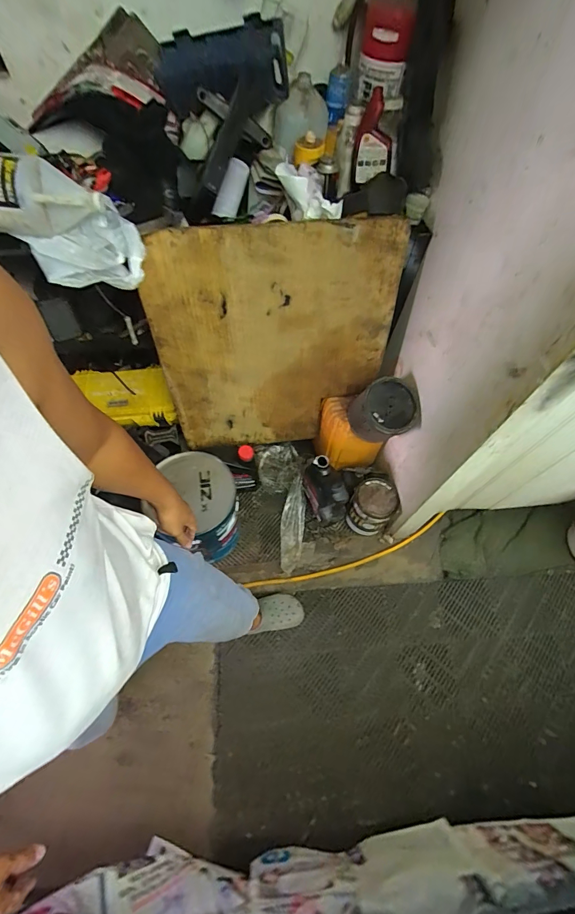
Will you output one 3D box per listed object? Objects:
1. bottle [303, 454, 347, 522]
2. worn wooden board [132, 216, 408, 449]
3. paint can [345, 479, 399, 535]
[{"bbox_3d":[0.142,0.130,1.426,0.111,0.277,0.198,-21,65,-11],"label":"bottle"},{"bbox_3d":[-0.039,-0.314,1.192,0.700,0.755,0.029,-5,49,-4],"label":"worn wooden board"},{"bbox_3d":[0.327,0.200,1.488,0.157,0.226,0.167,1,63,-1],"label":"paint can"}]

